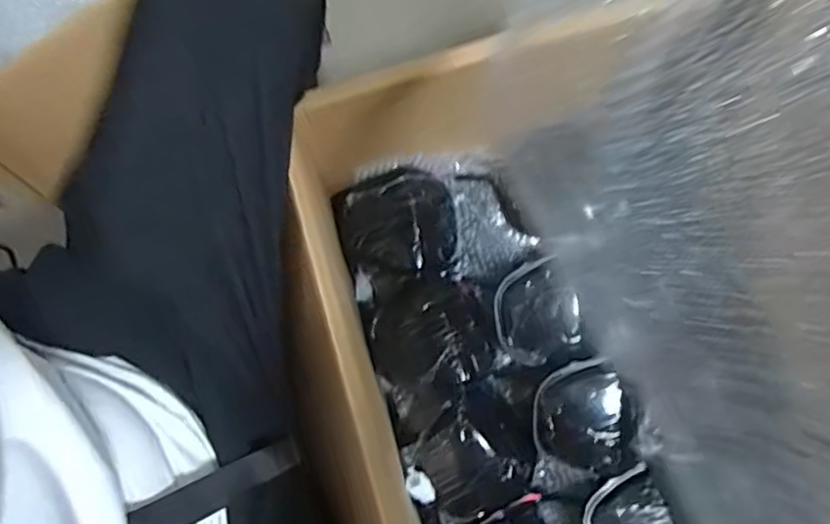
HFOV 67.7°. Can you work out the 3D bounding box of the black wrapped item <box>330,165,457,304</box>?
[{"bbox_3d":[-0.017,-0.035,0.699,0.133,0.068,0.132,-17,80,-3],"label":"black wrapped item"}]

